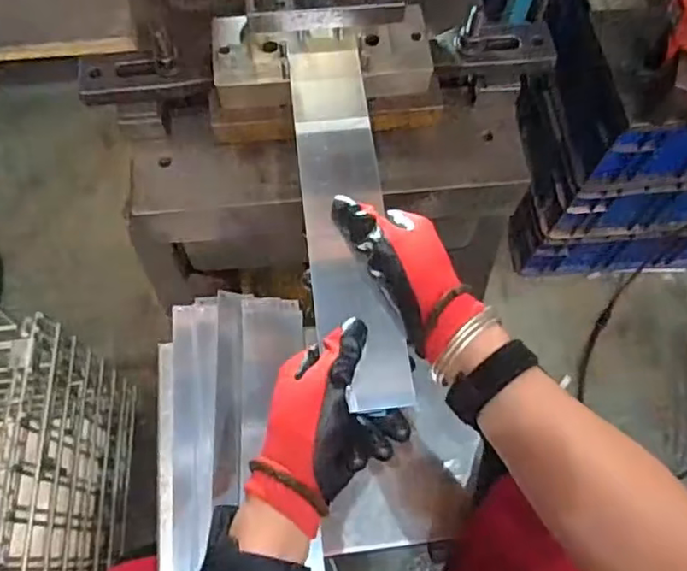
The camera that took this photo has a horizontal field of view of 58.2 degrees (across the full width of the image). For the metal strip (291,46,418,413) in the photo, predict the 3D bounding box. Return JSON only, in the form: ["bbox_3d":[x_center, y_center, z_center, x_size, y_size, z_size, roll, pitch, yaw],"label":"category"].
[{"bbox_3d":[0.000,-0.059,0.476,0.062,0.007,0.305,-5,69,-5],"label":"metal strip"}]

